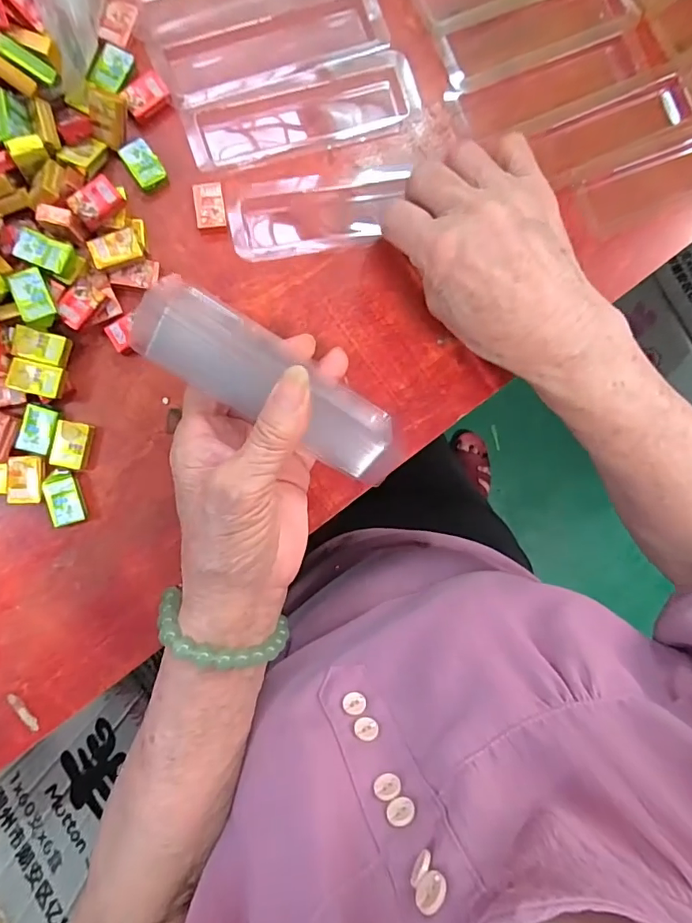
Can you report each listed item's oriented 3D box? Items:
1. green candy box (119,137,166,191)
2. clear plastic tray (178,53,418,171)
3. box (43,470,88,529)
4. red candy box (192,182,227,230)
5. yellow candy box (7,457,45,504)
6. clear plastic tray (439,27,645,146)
[{"bbox_3d":[-0.115,-0.169,0.275,0.017,0.006,0.025,-34,94,-7],"label":"green candy box"},{"bbox_3d":[-0.026,-0.209,0.287,0.136,0.012,0.043,-18,92,-7],"label":"clear plastic tray"},{"bbox_3d":[-0.155,0.020,0.264,0.017,0.006,0.029,-17,92,-7],"label":"box"},{"bbox_3d":[-0.079,-0.147,0.279,0.017,0.005,0.026,-8,91,-8],"label":"red candy box"},{"bbox_3d":[-0.174,0.010,0.260,0.018,0.004,0.026,6,89,-7],"label":"yellow candy box"},{"bbox_3d":[0.128,-0.241,0.303,0.142,0.007,0.038,-26,93,-7],"label":"clear plastic tray"}]

